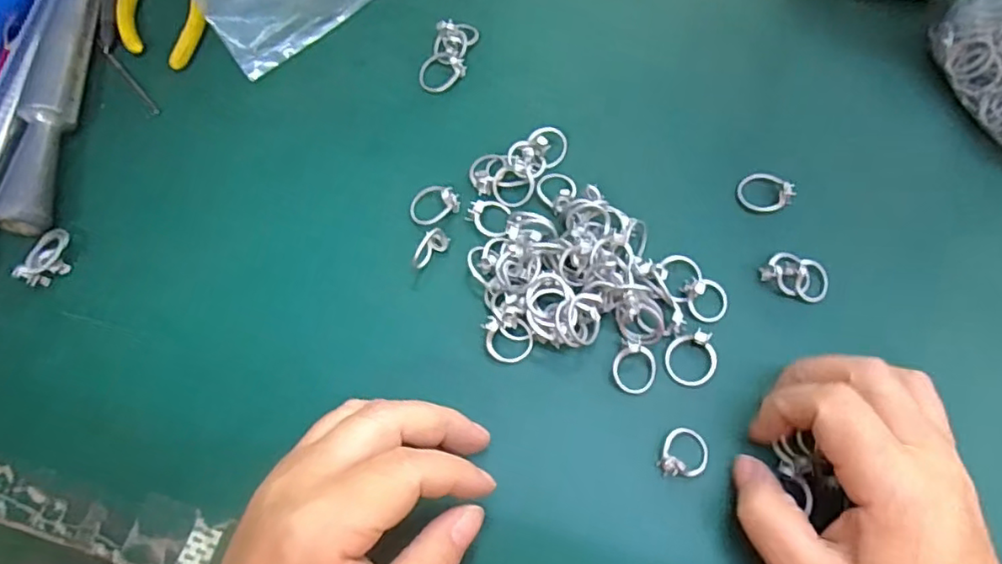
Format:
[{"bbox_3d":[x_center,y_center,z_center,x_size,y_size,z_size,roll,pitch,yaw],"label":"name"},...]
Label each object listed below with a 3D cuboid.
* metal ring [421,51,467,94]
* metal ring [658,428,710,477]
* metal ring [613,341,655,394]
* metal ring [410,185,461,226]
[{"bbox_3d":[-0.034,-0.114,0.325,0.022,0.009,0.024,-3,78,13],"label":"metal ring"},{"bbox_3d":[0.080,0.074,0.257,0.019,0.011,0.023,22,74,8],"label":"metal ring"},{"bbox_3d":[0.060,0.039,0.271,0.022,0.006,0.022,-1,93,-19],"label":"metal ring"},{"bbox_3d":[-0.033,-0.040,0.297,0.025,0.010,0.019,-25,74,-7],"label":"metal ring"}]

